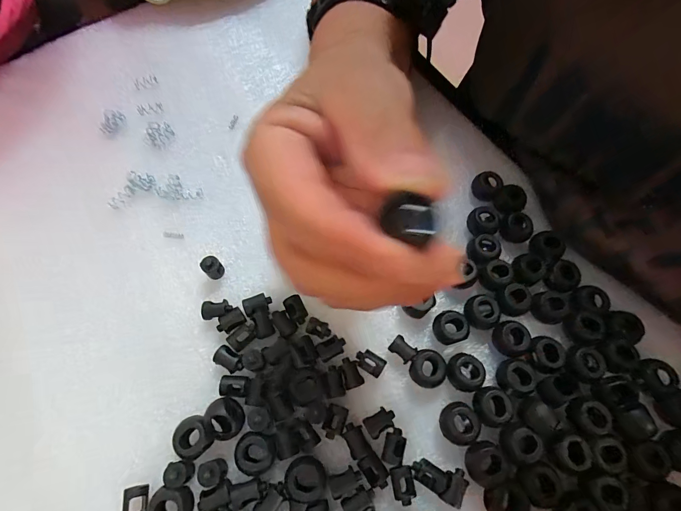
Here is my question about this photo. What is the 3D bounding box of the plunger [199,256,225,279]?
[{"bbox_3d":[-0.070,0.007,0.198,0.008,0.013,0.009,43,72,16],"label":"plunger"}]

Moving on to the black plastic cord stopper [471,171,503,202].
[{"bbox_3d":[0.088,-0.043,0.219,0.016,0.008,0.016,0,66,-1],"label":"black plastic cord stopper"}]

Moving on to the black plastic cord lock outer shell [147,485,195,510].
[{"bbox_3d":[-0.072,0.107,0.153,0.017,0.011,0.016,0,66,-1],"label":"black plastic cord lock outer shell"}]

